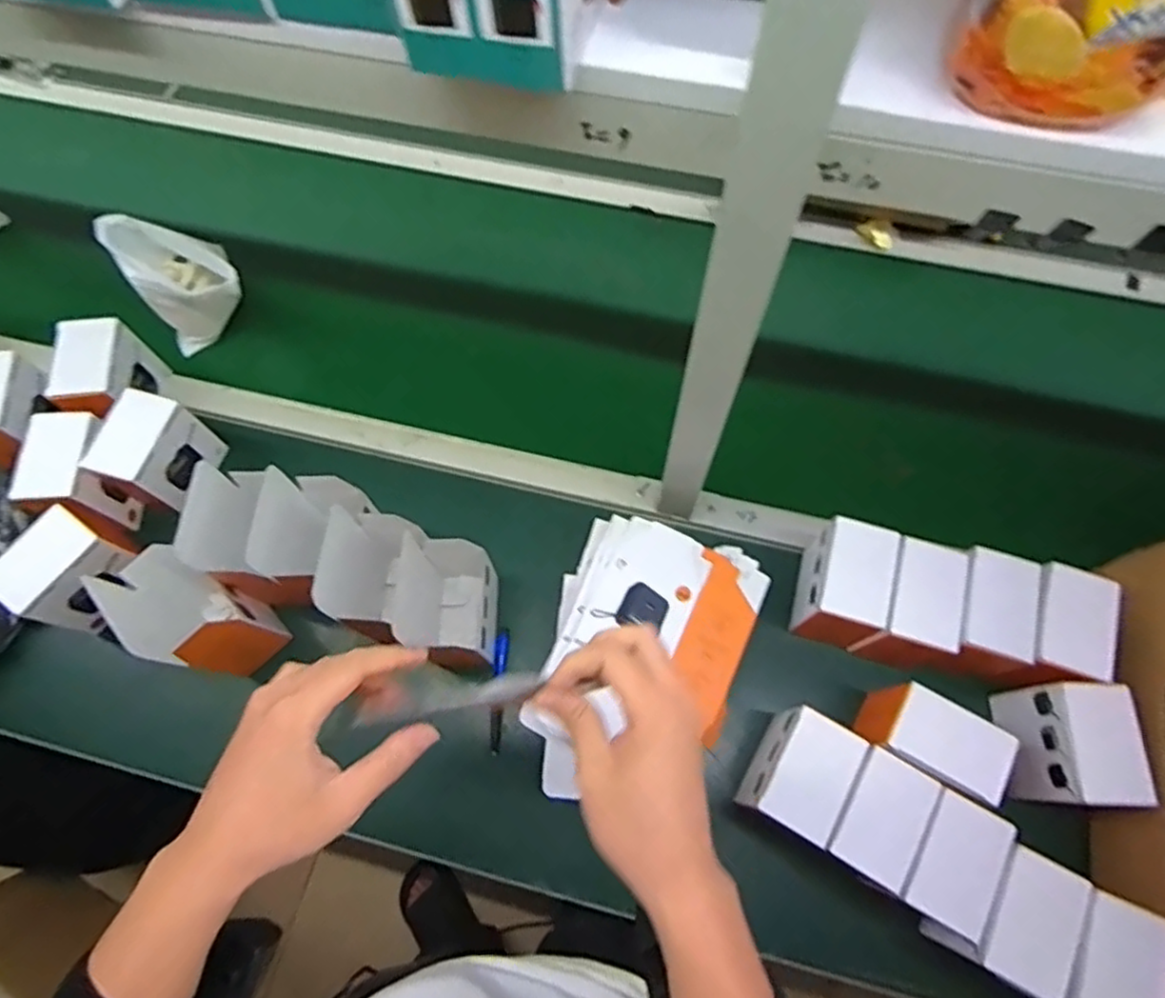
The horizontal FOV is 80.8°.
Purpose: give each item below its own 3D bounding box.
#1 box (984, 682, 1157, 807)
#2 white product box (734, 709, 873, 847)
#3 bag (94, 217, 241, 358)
[{"bbox_3d":[0.444,0.224,0.627,0.063,0.107,0.099,2,68,2],"label":"box"},{"bbox_3d":[0.197,0.251,0.628,0.077,0.091,0.098,30,72,13],"label":"white product box"},{"bbox_3d":[-0.478,-0.262,0.821,0.107,0.166,0.095,-35,71,-12],"label":"bag"}]

